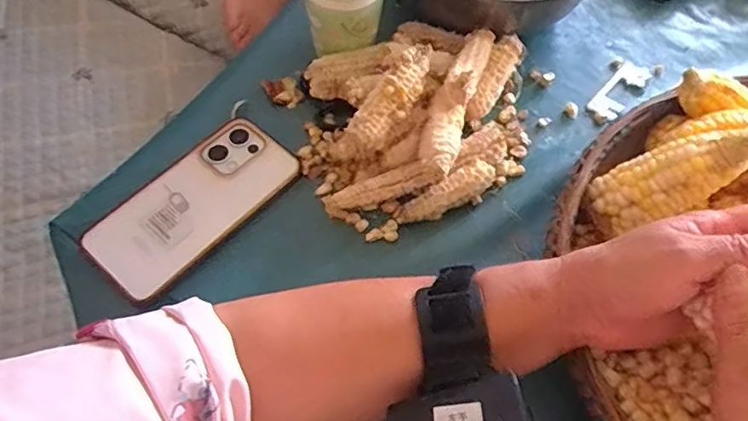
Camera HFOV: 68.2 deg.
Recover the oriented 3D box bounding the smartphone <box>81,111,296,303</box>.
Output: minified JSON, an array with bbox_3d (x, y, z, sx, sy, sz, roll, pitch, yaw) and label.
[{"bbox_3d":[-0.133,-0.006,0.413,0.075,0.012,0.155,40,66,18],"label":"smartphone"}]

